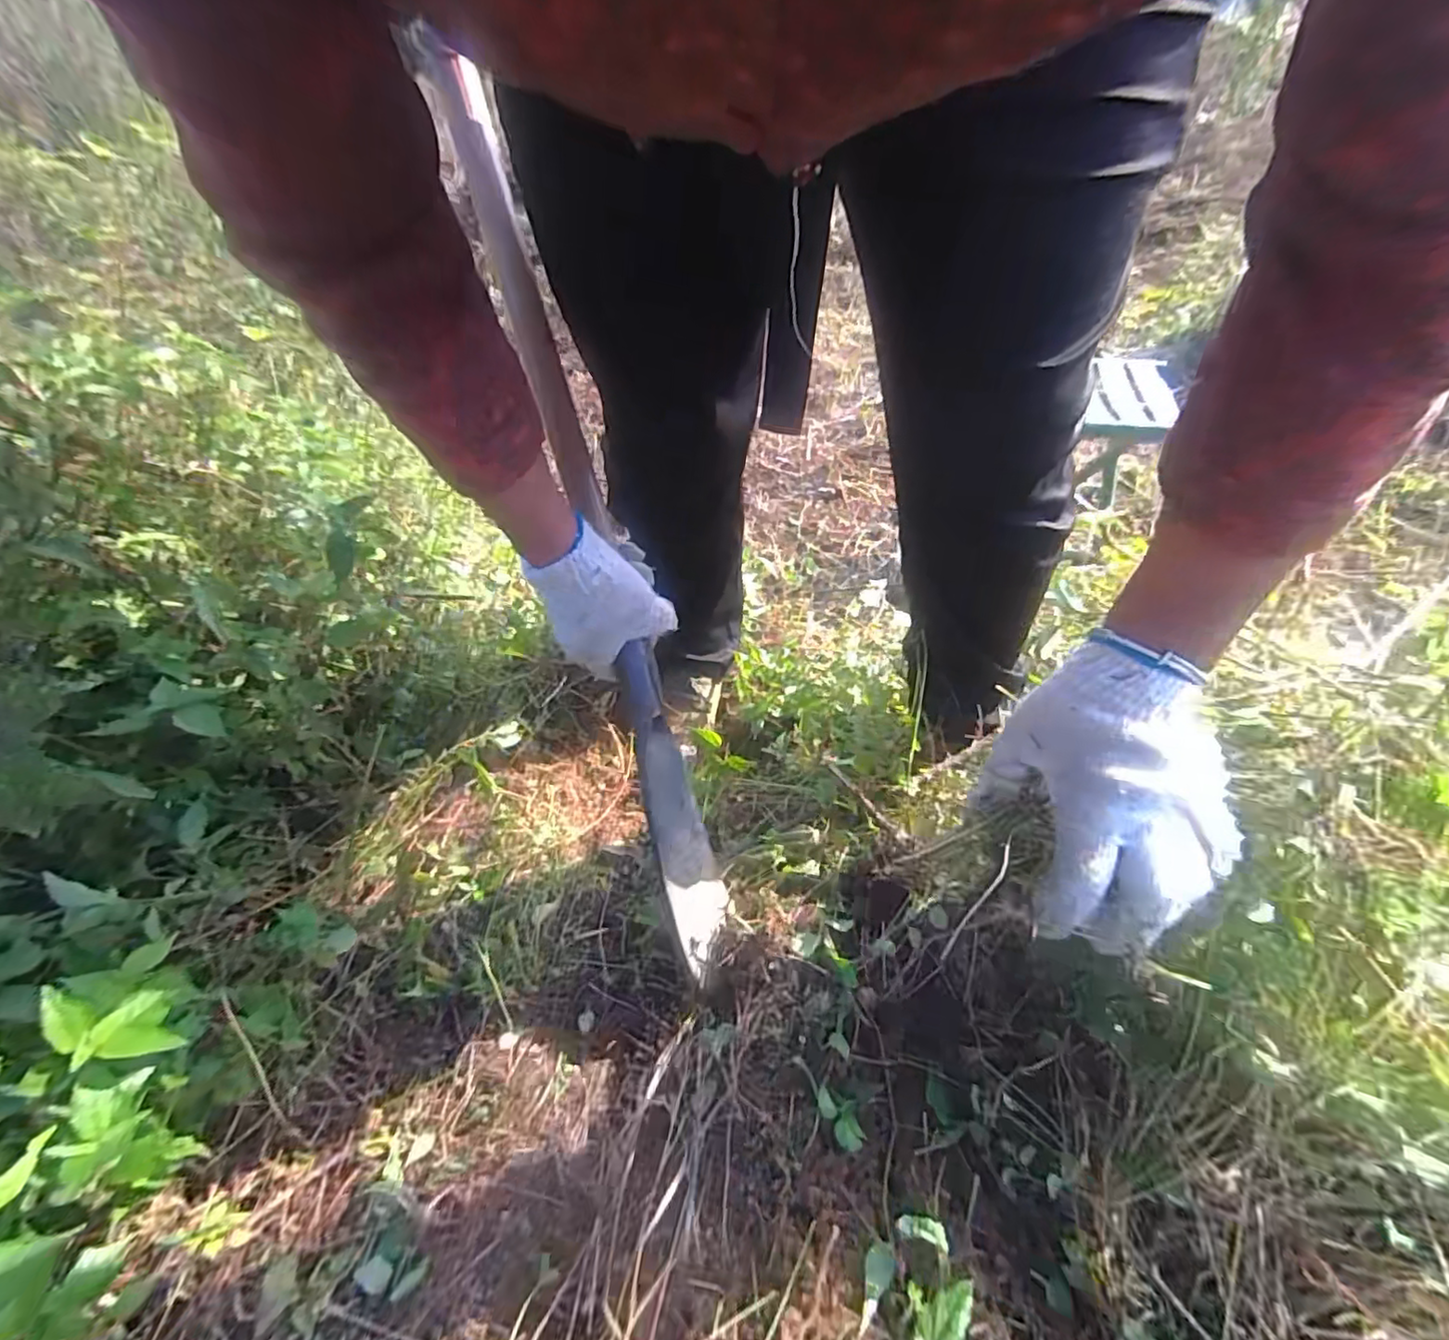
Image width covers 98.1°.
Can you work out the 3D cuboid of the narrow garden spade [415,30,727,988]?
[{"bbox_3d":[-0.102,-0.109,0.476,0.046,0.055,0.678,-16,92,-7],"label":"narrow garden spade"}]

